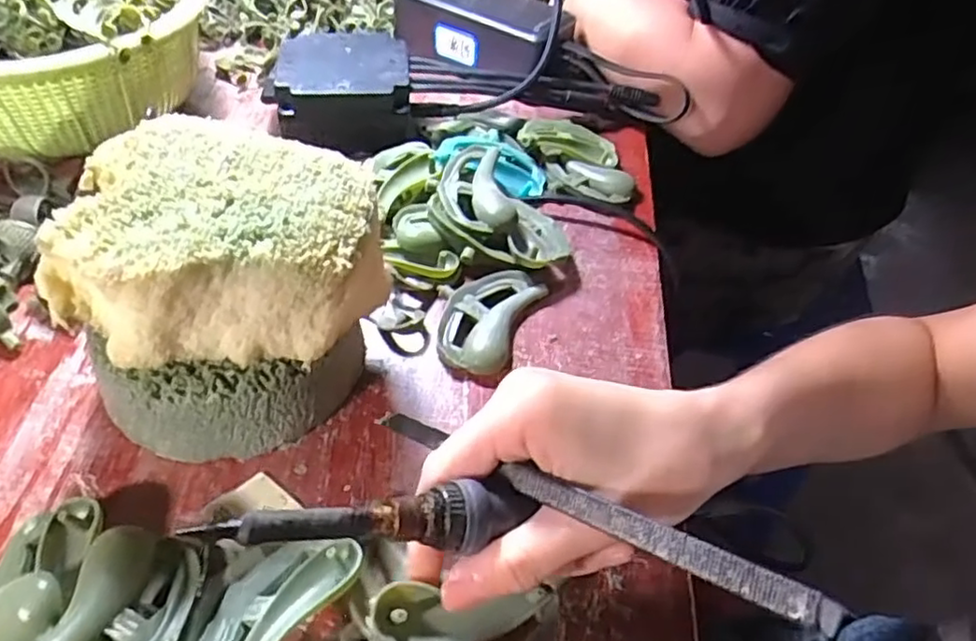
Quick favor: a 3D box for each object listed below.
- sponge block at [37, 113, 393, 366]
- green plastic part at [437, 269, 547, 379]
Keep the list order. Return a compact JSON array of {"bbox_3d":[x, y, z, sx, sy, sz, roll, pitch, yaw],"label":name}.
[{"bbox_3d":[-0.097,-0.030,0.253,0.107,0.041,0.099,10,49,3],"label":"sponge block"},{"bbox_3d":[0.000,-0.001,0.330,0.038,0.010,0.066,22,50,13],"label":"green plastic part"}]

